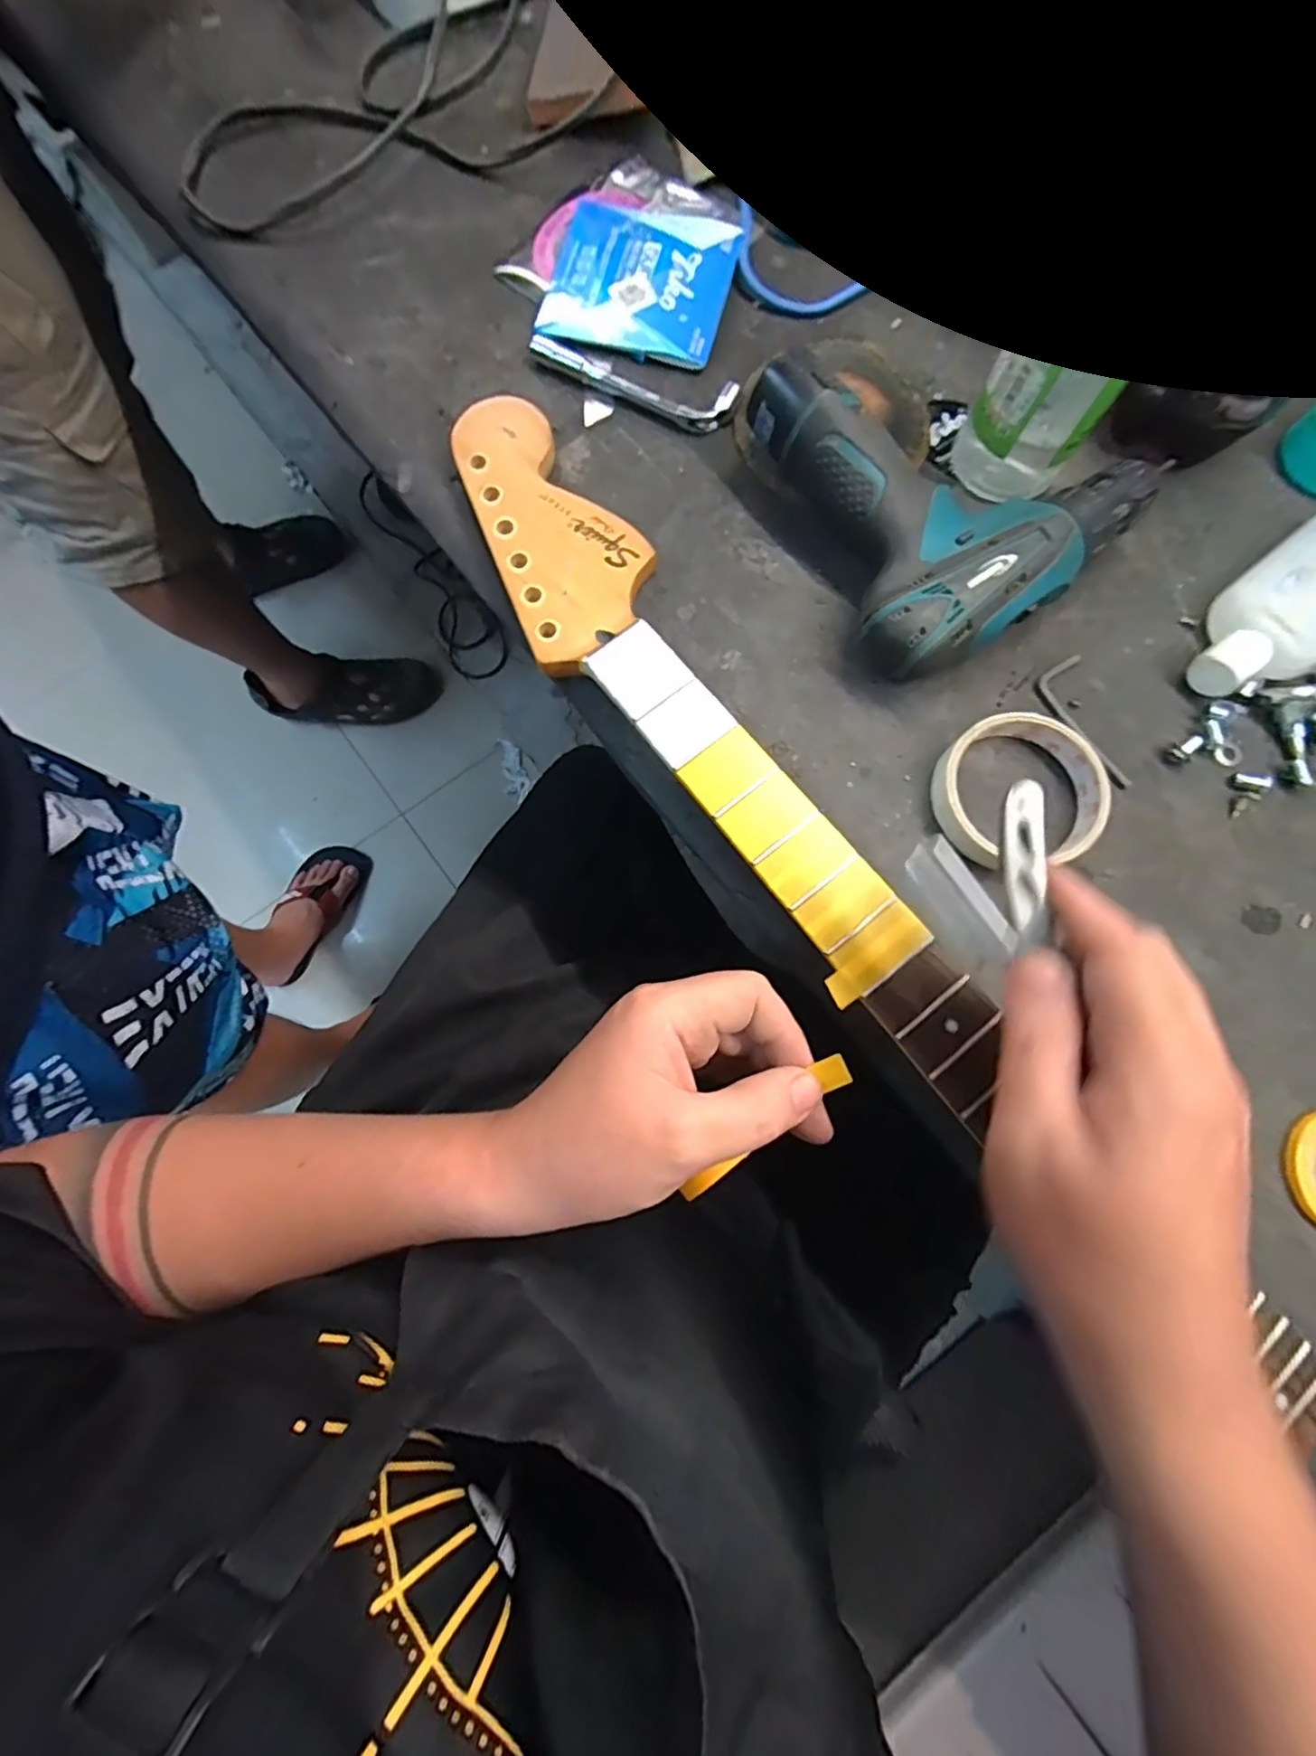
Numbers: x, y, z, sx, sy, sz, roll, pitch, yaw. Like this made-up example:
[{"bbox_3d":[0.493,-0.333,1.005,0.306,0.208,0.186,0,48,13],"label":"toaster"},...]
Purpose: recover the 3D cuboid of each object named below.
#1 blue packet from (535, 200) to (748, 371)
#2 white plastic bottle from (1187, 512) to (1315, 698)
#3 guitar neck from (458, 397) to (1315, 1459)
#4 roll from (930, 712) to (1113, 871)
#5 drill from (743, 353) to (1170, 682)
[{"bbox_3d":[-0.011,-0.389,0.404,0.112,0.016,0.107,15,78,3],"label":"blue packet"},{"bbox_3d":[0.364,-0.156,0.352,0.150,0.030,0.062,-38,81,-8],"label":"white plastic bottle"},{"bbox_3d":[0.068,-0.014,0.320,0.080,0.028,0.627,-35,80,-8],"label":"guitar neck"},{"bbox_3d":[0.195,-0.047,0.333,0.084,0.019,0.082,0,78,-1],"label":"roll"},{"bbox_3d":[0.170,-0.221,0.350,0.185,0.057,0.184,-23,79,-5],"label":"drill"}]

